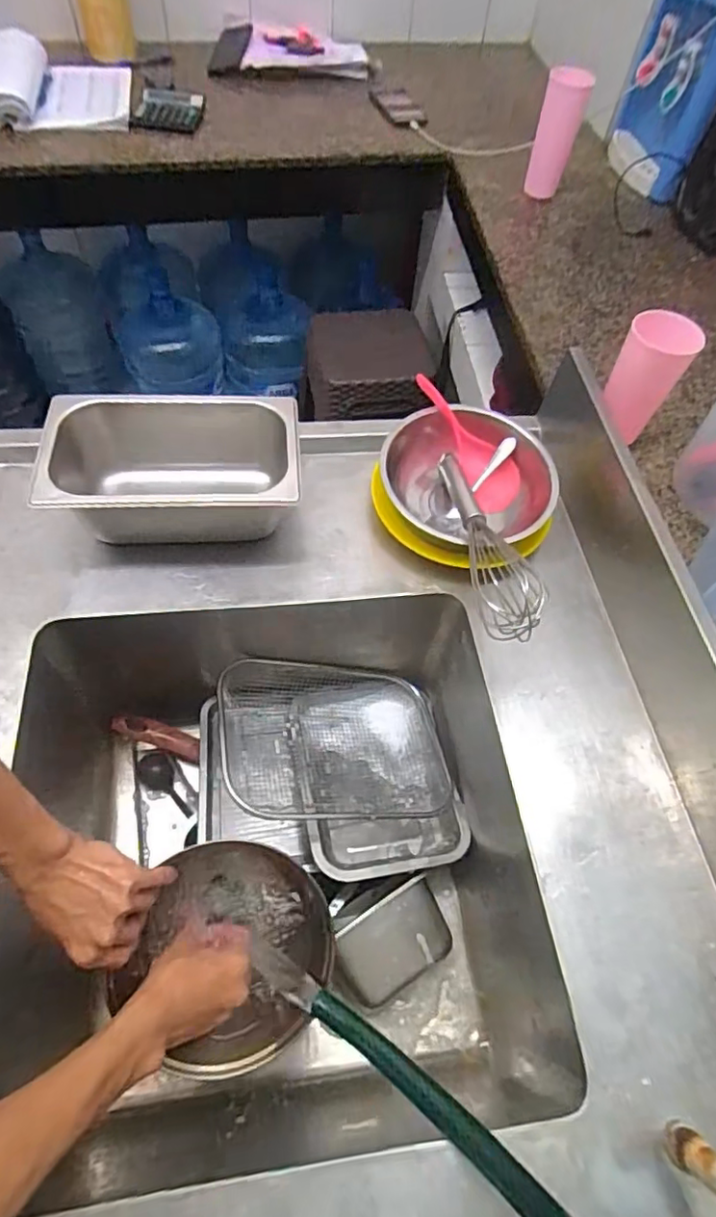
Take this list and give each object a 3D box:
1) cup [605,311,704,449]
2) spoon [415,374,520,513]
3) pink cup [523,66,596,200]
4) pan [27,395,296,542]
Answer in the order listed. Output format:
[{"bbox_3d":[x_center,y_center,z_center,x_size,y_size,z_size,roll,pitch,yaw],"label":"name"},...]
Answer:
[{"bbox_3d":[0.343,-0.271,0.713,0.077,0.156,0.070,2,59,-3],"label":"cup"},{"bbox_3d":[0.133,-0.205,0.717,0.053,0.037,0.189,-40,99,-23],"label":"spoon"},{"bbox_3d":[0.362,-0.865,1.070,0.072,0.175,0.081,18,60,6],"label":"pink cup"},{"bbox_3d":[-0.197,-0.149,0.651,0.255,0.106,0.165,-3,59,-5],"label":"pan"}]

